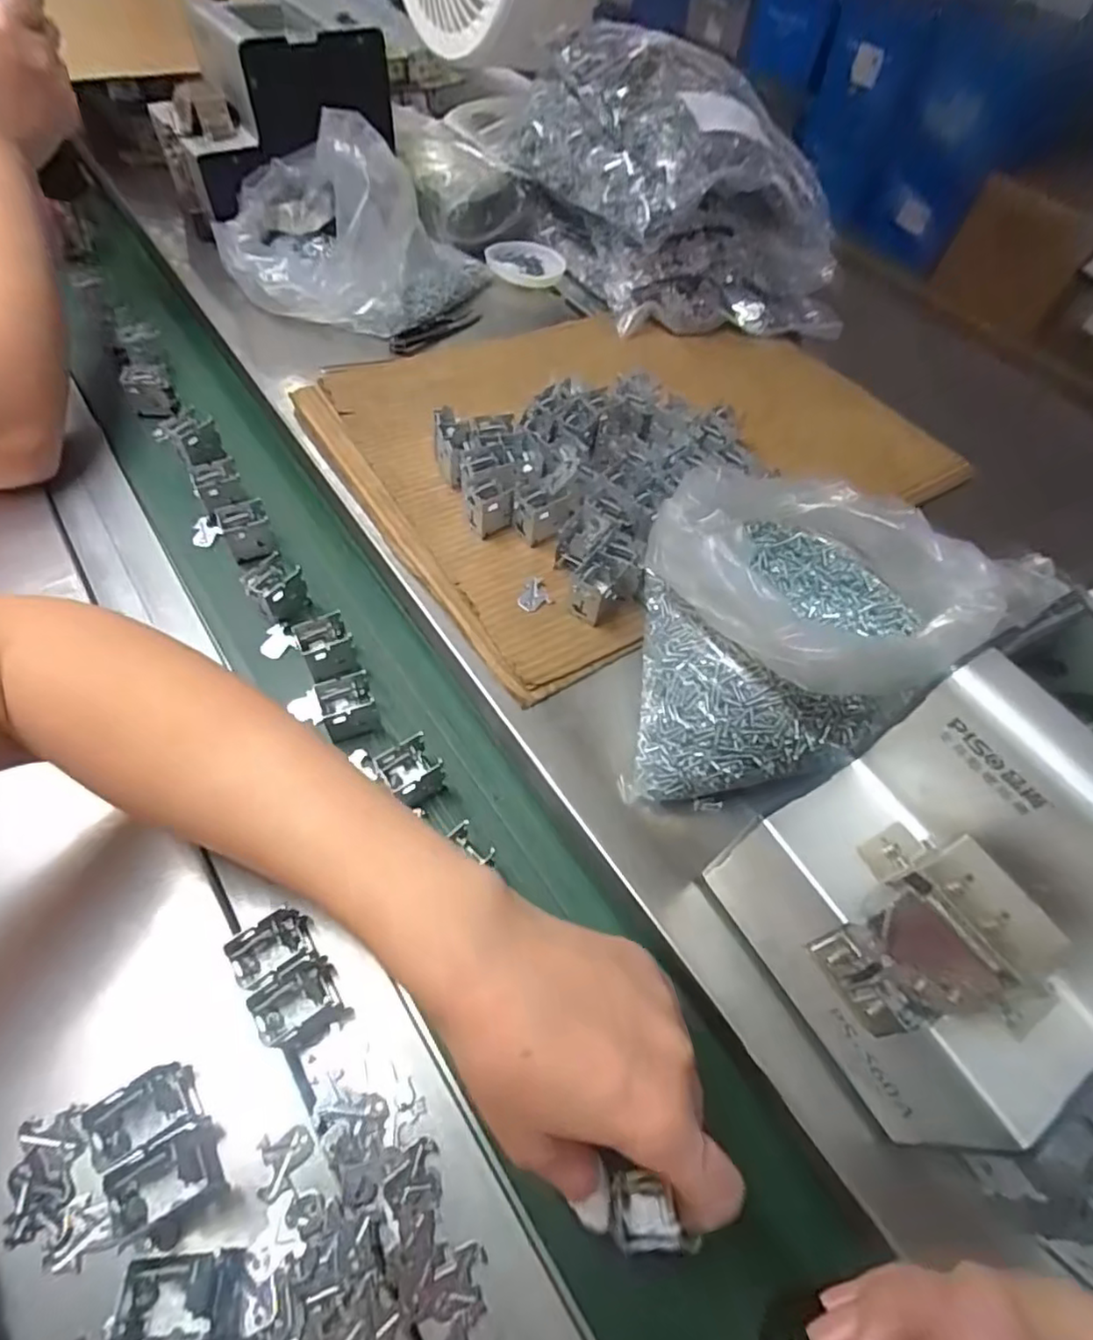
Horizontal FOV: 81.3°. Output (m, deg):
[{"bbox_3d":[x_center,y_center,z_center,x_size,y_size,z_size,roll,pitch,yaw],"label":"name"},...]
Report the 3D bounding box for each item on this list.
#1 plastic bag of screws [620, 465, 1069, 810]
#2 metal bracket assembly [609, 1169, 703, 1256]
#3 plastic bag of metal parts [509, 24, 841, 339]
[{"bbox_3d":[0.119,-0.024,0.334,0.181,0.098,0.136,-14,59,-16],"label":"plastic bag of screws"},{"bbox_3d":[0.040,0.209,0.245,0.027,0.016,0.026,1,58,-2],"label":"metal bracket assembly"},{"bbox_3d":[0.122,-0.434,0.574,0.203,0.141,0.286,-21,61,-20],"label":"plastic bag of metal parts"}]

